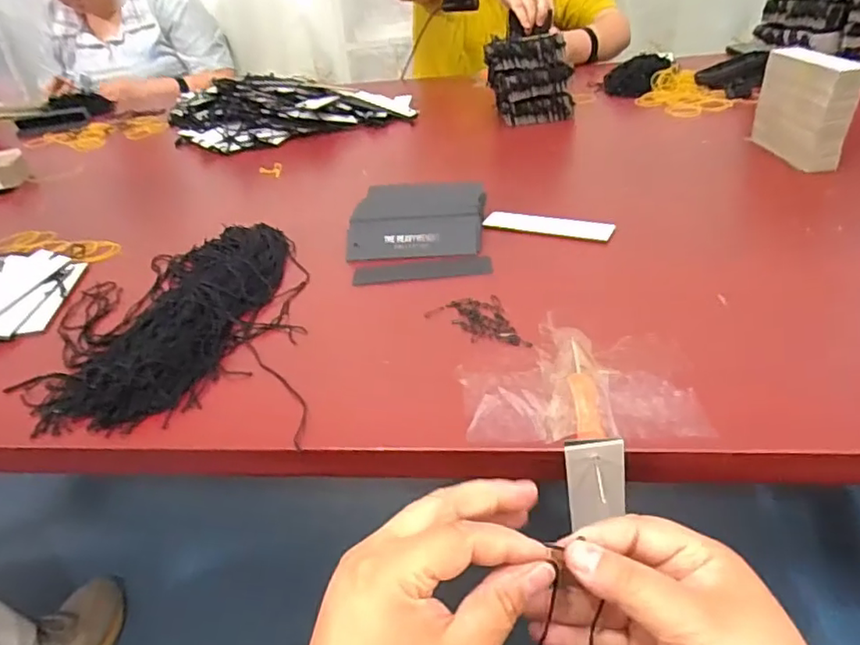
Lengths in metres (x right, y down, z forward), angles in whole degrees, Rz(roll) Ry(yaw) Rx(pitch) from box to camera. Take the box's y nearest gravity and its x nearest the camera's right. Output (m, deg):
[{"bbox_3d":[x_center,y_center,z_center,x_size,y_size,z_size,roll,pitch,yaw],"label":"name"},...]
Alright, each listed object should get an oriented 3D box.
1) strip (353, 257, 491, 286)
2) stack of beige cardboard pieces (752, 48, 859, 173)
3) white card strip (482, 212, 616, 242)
[{"bbox_3d":[-0.007,-0.049,0.548,0.127,0.004,0.030,-4,34,3],"label":"strip"},{"bbox_3d":[0.414,-0.238,0.655,0.034,0.106,0.134,-4,33,3],"label":"stack of beige cardboard pieces"},{"bbox_3d":[0.117,-0.096,0.589,0.125,0.008,0.028,11,38,24],"label":"white card strip"}]

